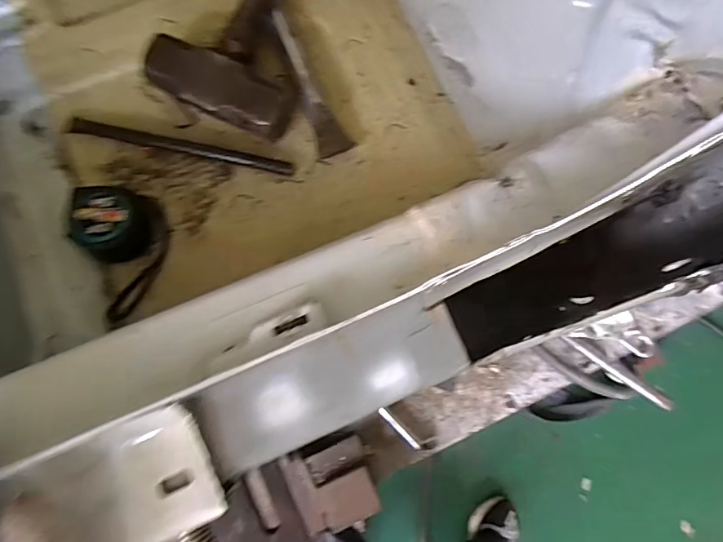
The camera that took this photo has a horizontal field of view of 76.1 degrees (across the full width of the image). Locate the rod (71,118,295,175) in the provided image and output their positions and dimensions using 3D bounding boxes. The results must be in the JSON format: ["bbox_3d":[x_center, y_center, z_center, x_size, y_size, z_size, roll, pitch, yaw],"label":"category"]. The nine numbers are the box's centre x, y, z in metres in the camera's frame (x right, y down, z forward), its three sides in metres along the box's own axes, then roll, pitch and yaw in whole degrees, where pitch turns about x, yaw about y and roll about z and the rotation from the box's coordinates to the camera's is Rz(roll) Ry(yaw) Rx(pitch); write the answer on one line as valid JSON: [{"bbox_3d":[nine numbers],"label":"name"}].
[{"bbox_3d":[-0.173,-0.121,0.450,0.218,0.009,0.015,12,78,0],"label":"rod"}]

